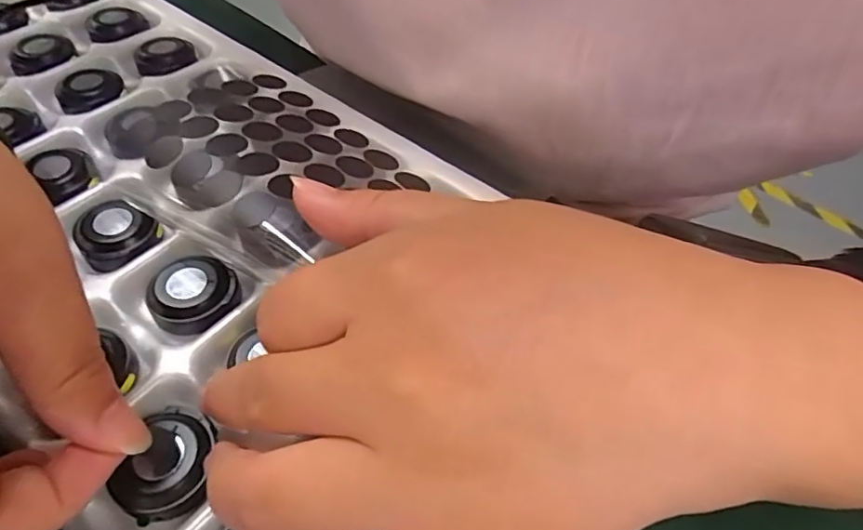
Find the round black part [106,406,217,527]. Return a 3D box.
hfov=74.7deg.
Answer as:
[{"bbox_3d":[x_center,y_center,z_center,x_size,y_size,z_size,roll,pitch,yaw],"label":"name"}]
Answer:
[{"bbox_3d":[-0.079,0.058,0.167,0.027,0.012,0.030,-1,52,-4],"label":"round black part"}]

